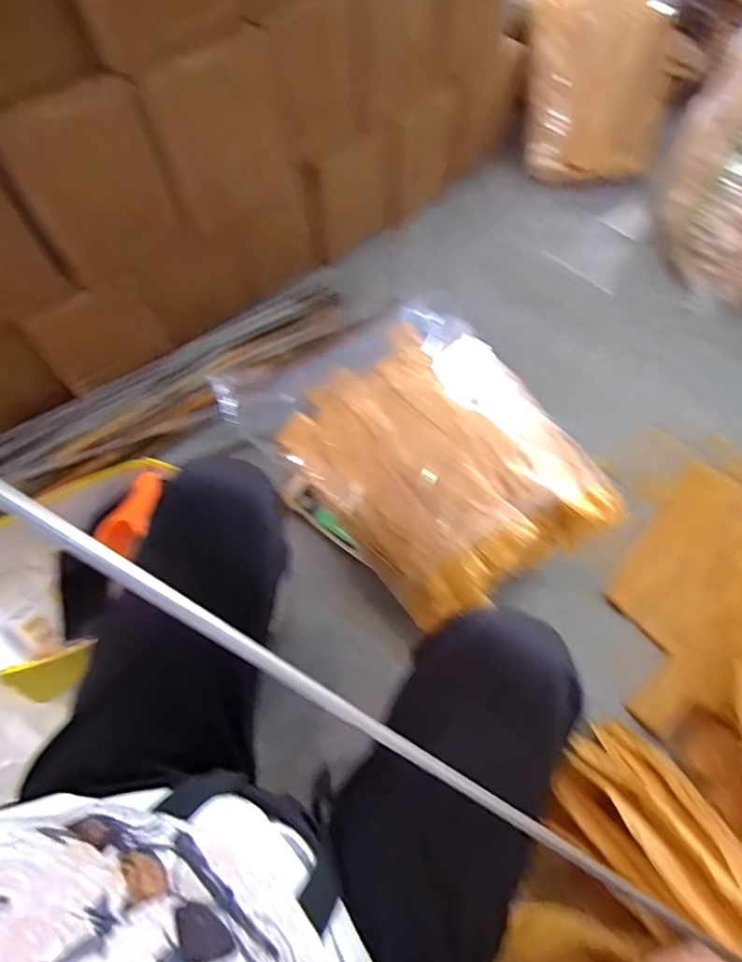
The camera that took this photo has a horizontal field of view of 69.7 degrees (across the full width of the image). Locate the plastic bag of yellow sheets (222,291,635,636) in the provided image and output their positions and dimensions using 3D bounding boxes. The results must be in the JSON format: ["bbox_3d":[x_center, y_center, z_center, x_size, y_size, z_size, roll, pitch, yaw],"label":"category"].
[{"bbox_3d":[0.112,-0.011,0.778,0.345,0.211,0.399,-37,69,-15],"label":"plastic bag of yellow sheets"}]

